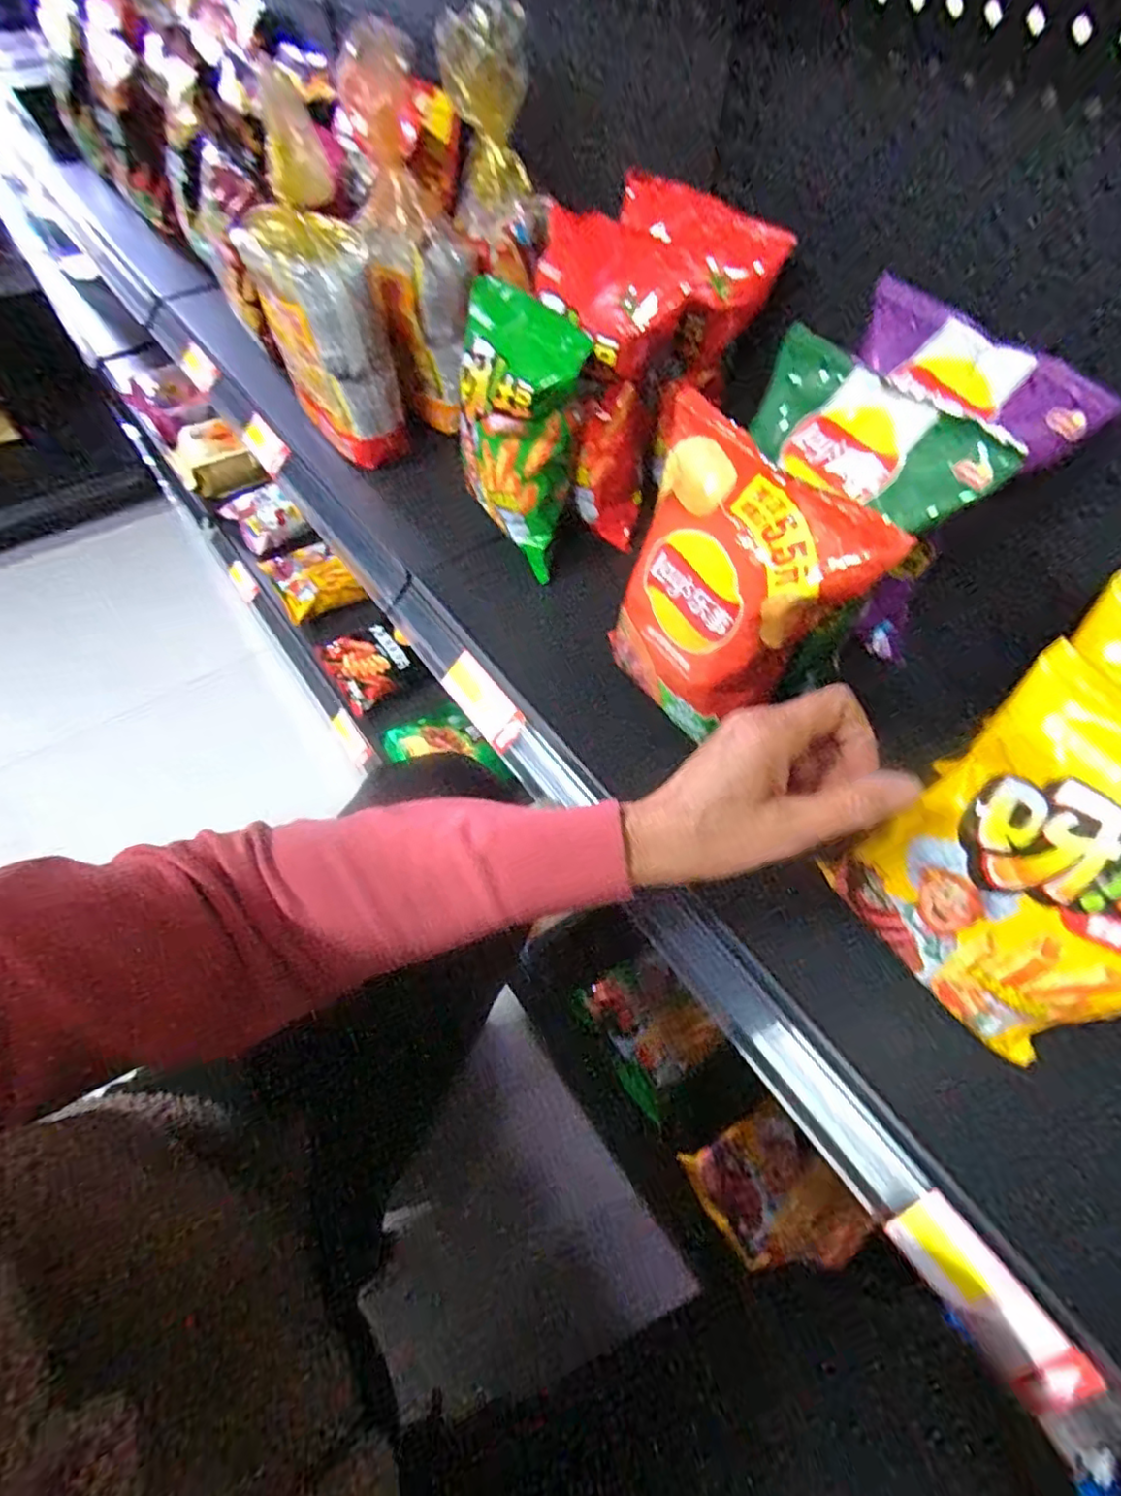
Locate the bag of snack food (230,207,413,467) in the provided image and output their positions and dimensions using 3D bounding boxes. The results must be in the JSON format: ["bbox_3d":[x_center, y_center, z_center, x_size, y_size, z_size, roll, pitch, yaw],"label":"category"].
[{"bbox_3d":[-0.232,-0.404,0.620,0.080,0.187,0.144,-32,63,-20],"label":"bag of snack food"}]

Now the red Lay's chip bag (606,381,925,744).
[{"bbox_3d":[0.104,-0.104,0.424,0.059,0.191,0.160,-19,58,-33],"label":"red Lay's chip bag"}]

